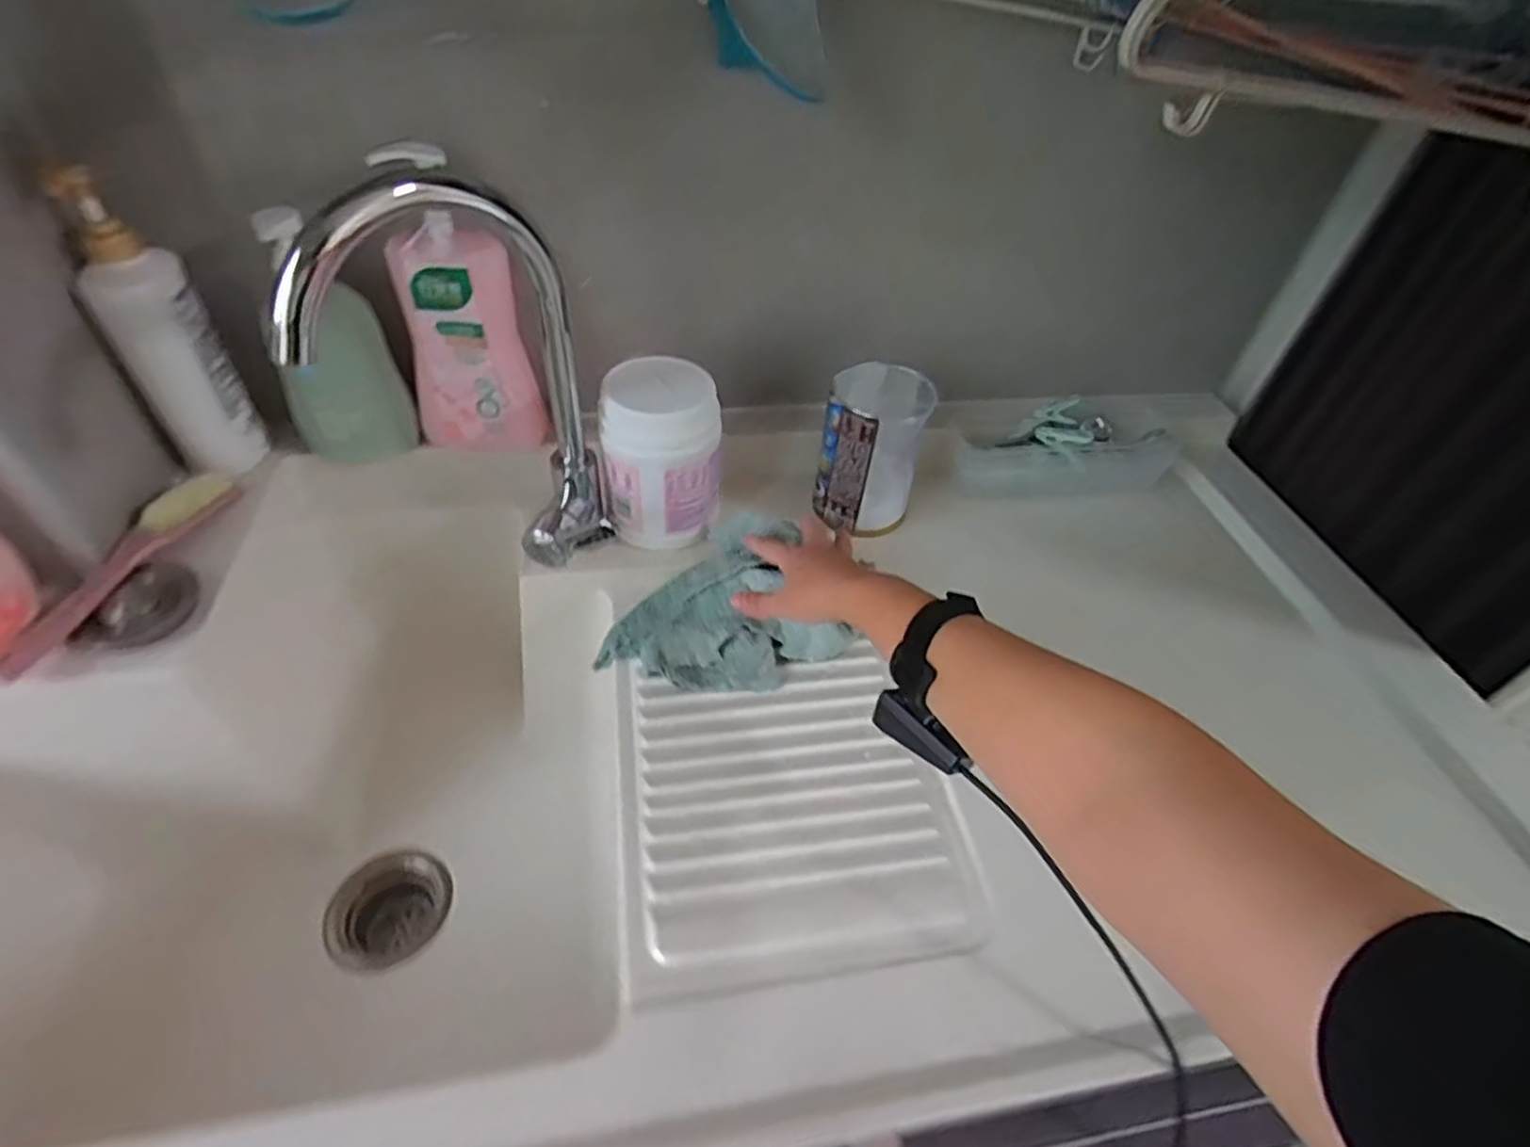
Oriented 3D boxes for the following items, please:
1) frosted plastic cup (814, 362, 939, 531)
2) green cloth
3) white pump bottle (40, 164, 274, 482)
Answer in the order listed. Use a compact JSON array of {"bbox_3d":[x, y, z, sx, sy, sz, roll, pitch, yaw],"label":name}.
[{"bbox_3d":[0.104,-0.117,0.722,0.099,0.147,0.106,3,47,-3],"label":"frosted plastic cup"},{"bbox_3d":[-0.024,0.030,0.630,0.190,0.069,0.164,22,48,14],"label":"green cloth"},{"bbox_3d":[-0.485,-0.189,0.582,0.073,0.230,0.056,-19,52,-22],"label":"white pump bottle"}]

